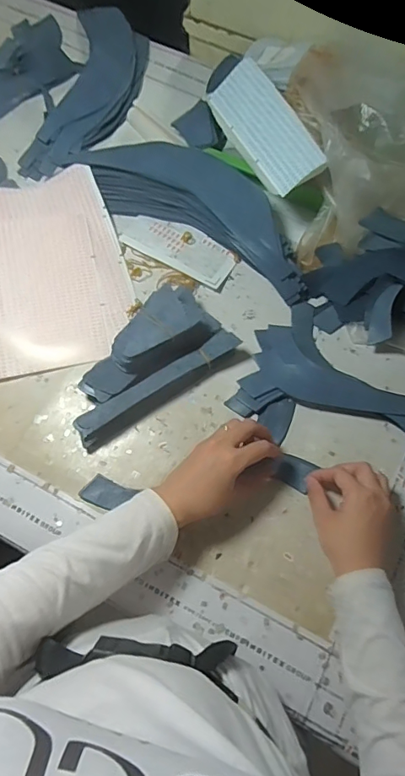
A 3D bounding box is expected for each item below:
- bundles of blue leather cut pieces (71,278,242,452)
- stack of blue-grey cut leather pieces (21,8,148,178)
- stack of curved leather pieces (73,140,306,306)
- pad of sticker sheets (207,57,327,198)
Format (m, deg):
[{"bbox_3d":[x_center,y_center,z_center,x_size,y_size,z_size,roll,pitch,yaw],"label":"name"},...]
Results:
[{"bbox_3d":[-0.066,-0.025,0.524,0.202,0.057,0.094,-39,75,-13],"label":"bundles of blue leather cut pieces"},{"bbox_3d":[-0.159,-0.445,0.692,0.127,0.020,0.334,10,71,4],"label":"stack of blue-grey cut leather pieces"},{"bbox_3d":[0.000,-0.234,0.600,0.333,0.051,0.115,30,73,10],"label":"stack of curved leather pieces"},{"bbox_3d":[0.075,-0.319,0.574,0.072,0.010,0.201,-34,65,17],"label":"pad of sticker sheets"}]

